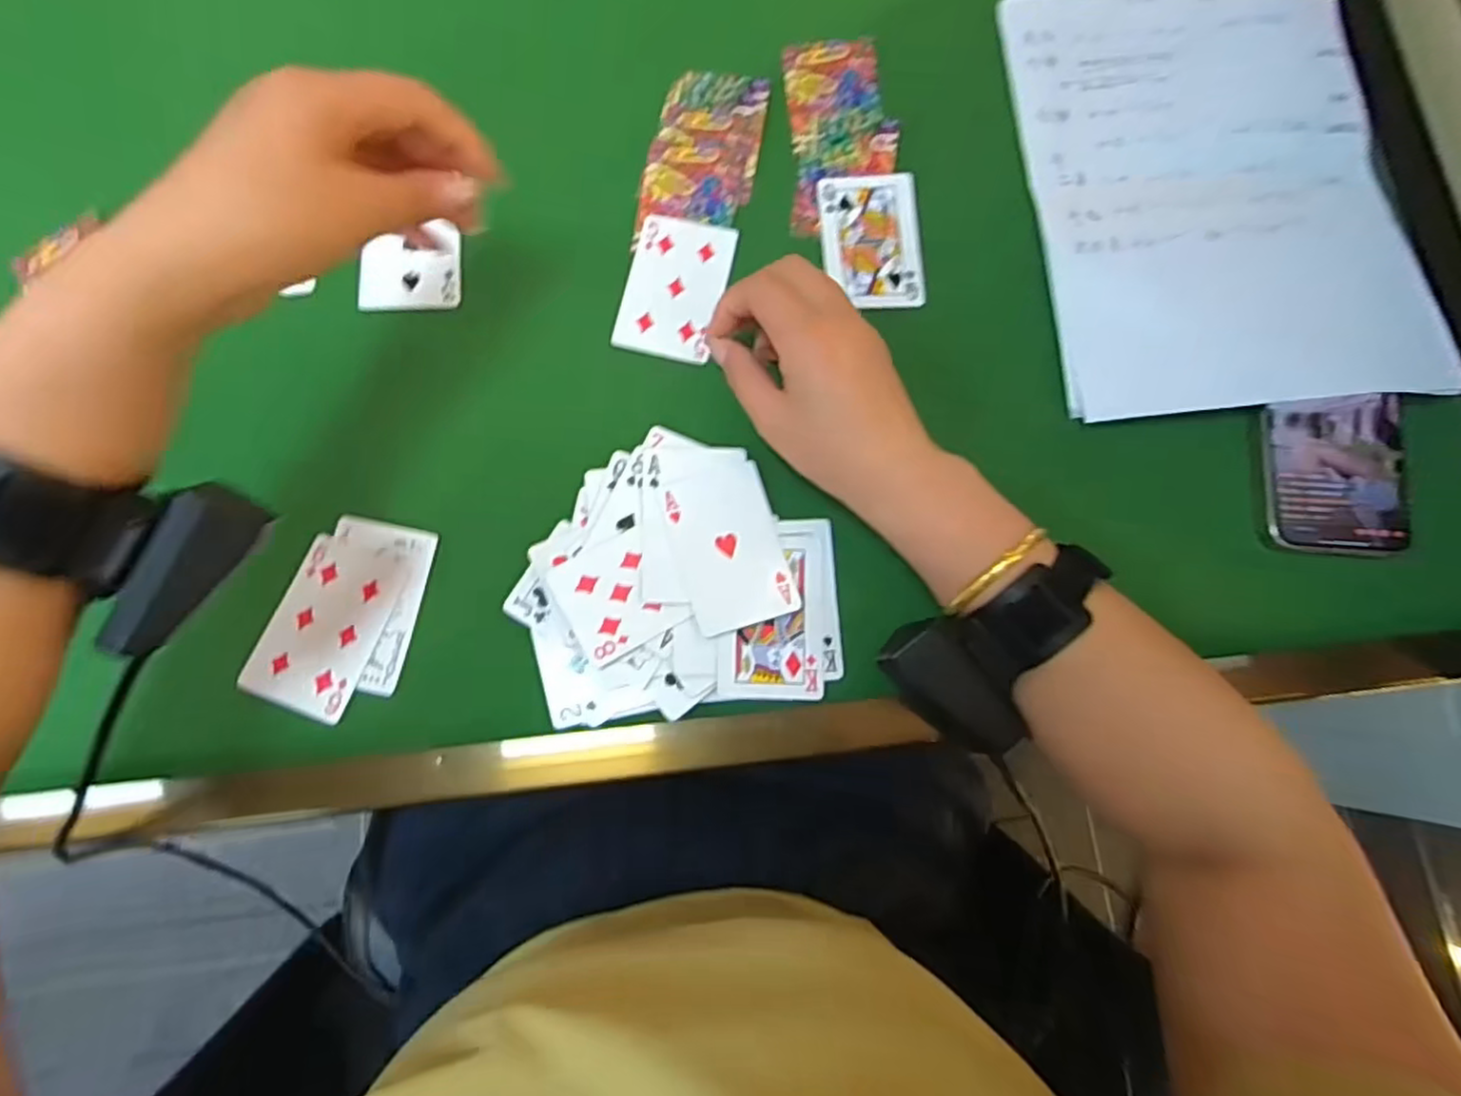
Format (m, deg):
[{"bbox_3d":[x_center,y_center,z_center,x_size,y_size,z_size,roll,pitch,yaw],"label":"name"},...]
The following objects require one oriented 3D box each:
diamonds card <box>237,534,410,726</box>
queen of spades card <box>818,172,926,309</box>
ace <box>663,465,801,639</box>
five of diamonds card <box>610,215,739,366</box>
[{"bbox_3d":[-0.215,0.041,0.369,0.058,0.004,0.090,20,79,3],"label":"diamonds card"},{"bbox_3d":[0.086,-0.186,0.419,0.058,0.004,0.086,-3,80,-1],"label":"queen of spades card"},{"bbox_3d":[0.000,-0.001,0.374,0.056,0.004,0.087,-14,79,-11],"label":"ace"},{"bbox_3d":[-0.033,-0.155,0.411,0.057,0.004,0.088,13,79,1],"label":"five of diamonds card"}]

